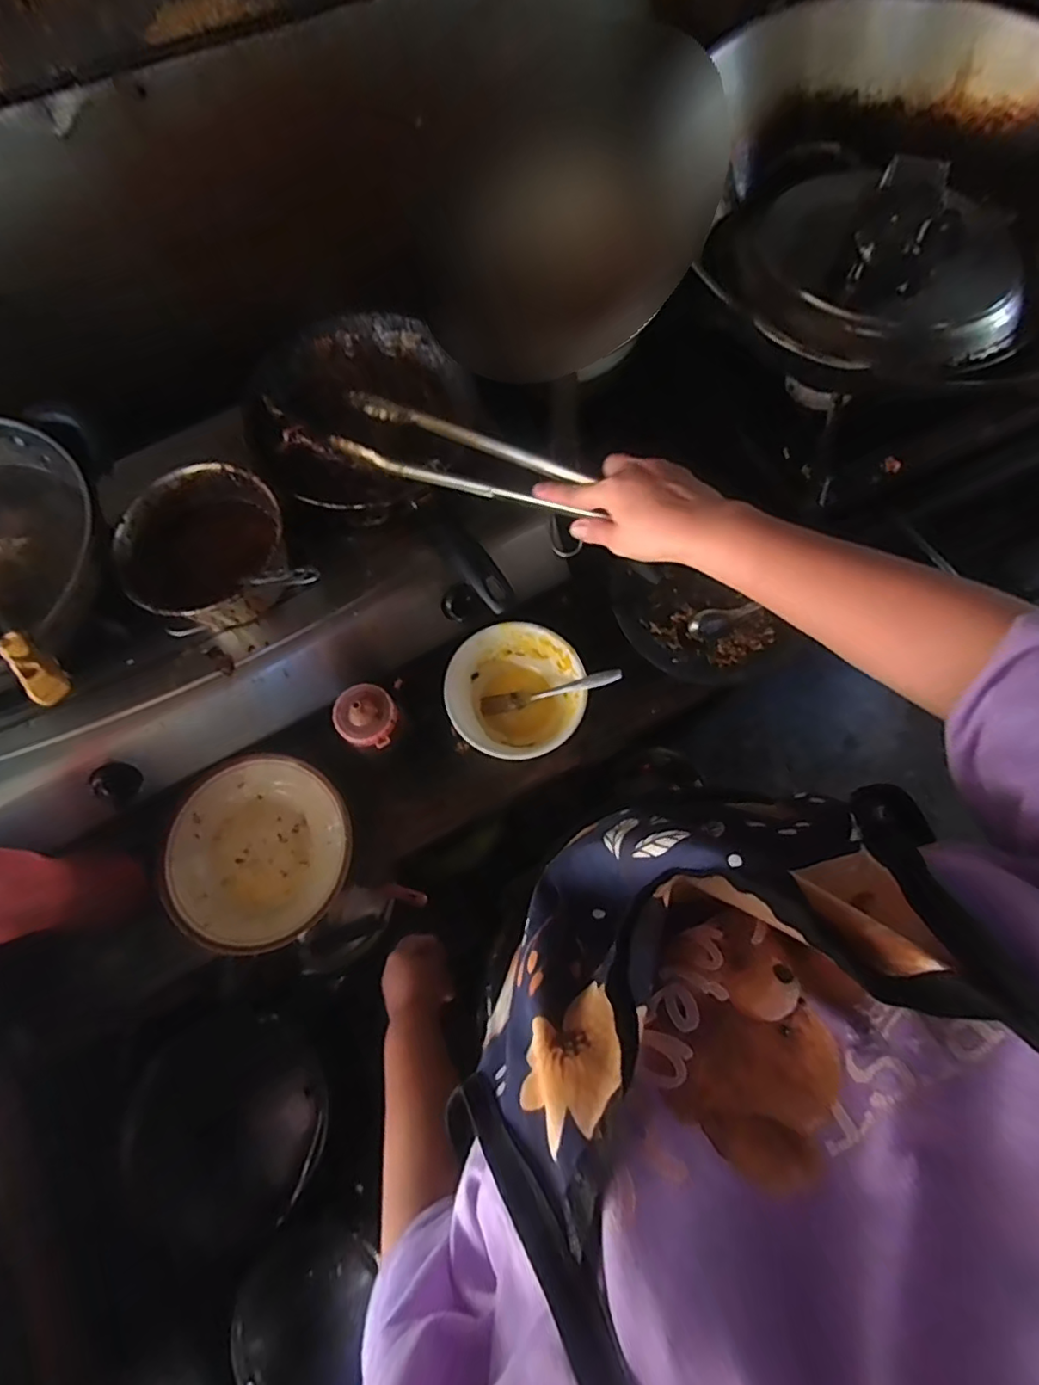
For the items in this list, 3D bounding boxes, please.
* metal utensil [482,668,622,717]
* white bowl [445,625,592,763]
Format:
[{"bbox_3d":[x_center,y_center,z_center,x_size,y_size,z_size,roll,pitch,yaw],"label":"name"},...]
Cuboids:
[{"bbox_3d":[0.036,-0.001,0.689,0.177,0.032,0.023,-15,70,31],"label":"metal utensil"},{"bbox_3d":[-0.004,0.003,0.701,0.153,0.064,0.153,0,73,1],"label":"white bowl"}]

